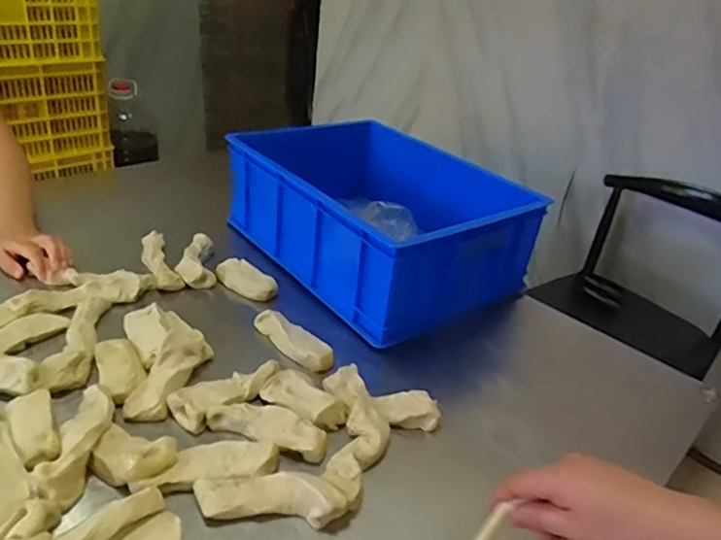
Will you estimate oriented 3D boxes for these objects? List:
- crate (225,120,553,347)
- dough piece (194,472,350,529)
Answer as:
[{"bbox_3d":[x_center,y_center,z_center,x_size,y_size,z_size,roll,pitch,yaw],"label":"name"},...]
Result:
[{"bbox_3d":[0.016,-0.113,1.040,0.343,0.176,0.536,-17,38,-37],"label":"crate"},{"bbox_3d":[-0.090,0.228,0.567,0.147,0.036,0.039,4,30,-4],"label":"dough piece"}]

